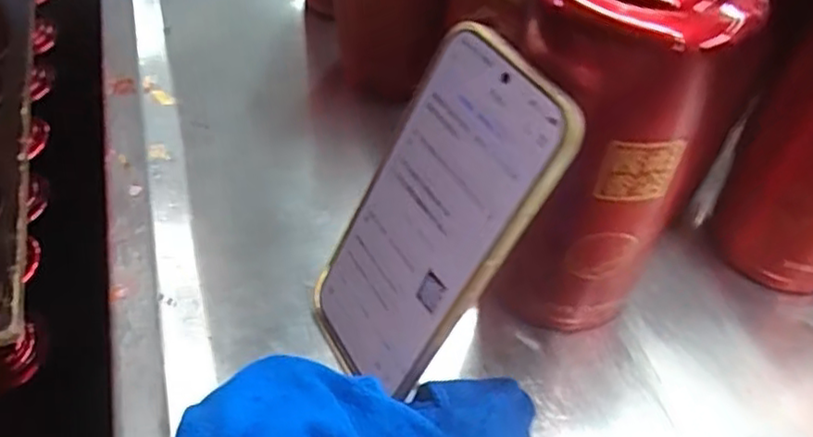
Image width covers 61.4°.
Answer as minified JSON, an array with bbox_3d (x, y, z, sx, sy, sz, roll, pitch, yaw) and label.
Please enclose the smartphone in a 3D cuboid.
[{"bbox_3d":[0.007,0.005,0.290,0.008,0.163,0.076,-1,41,-43],"label":"smartphone"}]

